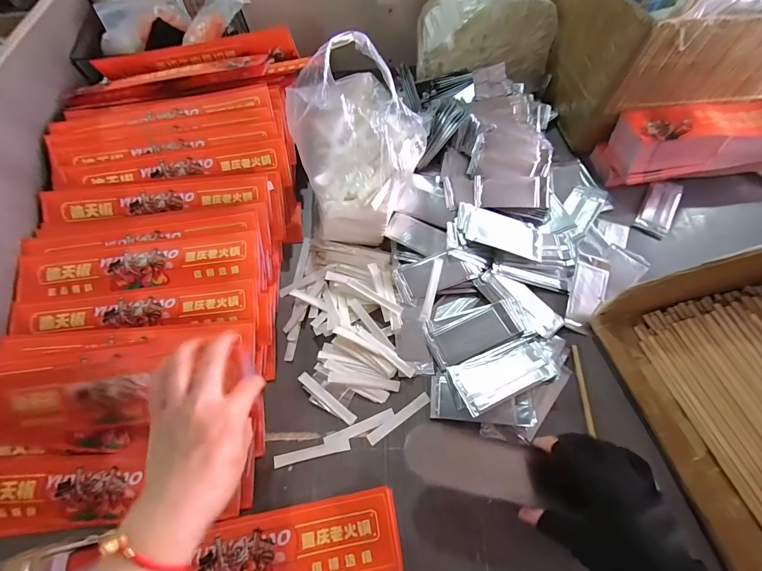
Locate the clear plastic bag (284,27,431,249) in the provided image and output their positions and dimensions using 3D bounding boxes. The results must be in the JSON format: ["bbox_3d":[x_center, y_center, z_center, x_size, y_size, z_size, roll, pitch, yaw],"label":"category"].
[{"bbox_3d":[-0.027,-0.195,0.465,0.166,0.232,0.169,-4,63,-1],"label":"clear plastic bag"}]

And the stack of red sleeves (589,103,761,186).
[{"bbox_3d":[0.563,-0.237,0.567,0.345,0.087,0.103,-4,63,0],"label":"stack of red sleeves"}]

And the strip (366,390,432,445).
[{"bbox_3d":[0.023,0.167,0.426,0.091,0.004,0.014,-33,67,-14],"label":"strip"}]

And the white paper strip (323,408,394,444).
[{"bbox_3d":[-0.026,0.178,0.422,0.090,0.006,0.014,-21,65,-9],"label":"white paper strip"}]

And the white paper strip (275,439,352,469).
[{"bbox_3d":[-0.084,0.204,0.412,0.092,0.005,0.014,-14,50,-2],"label":"white paper strip"}]

